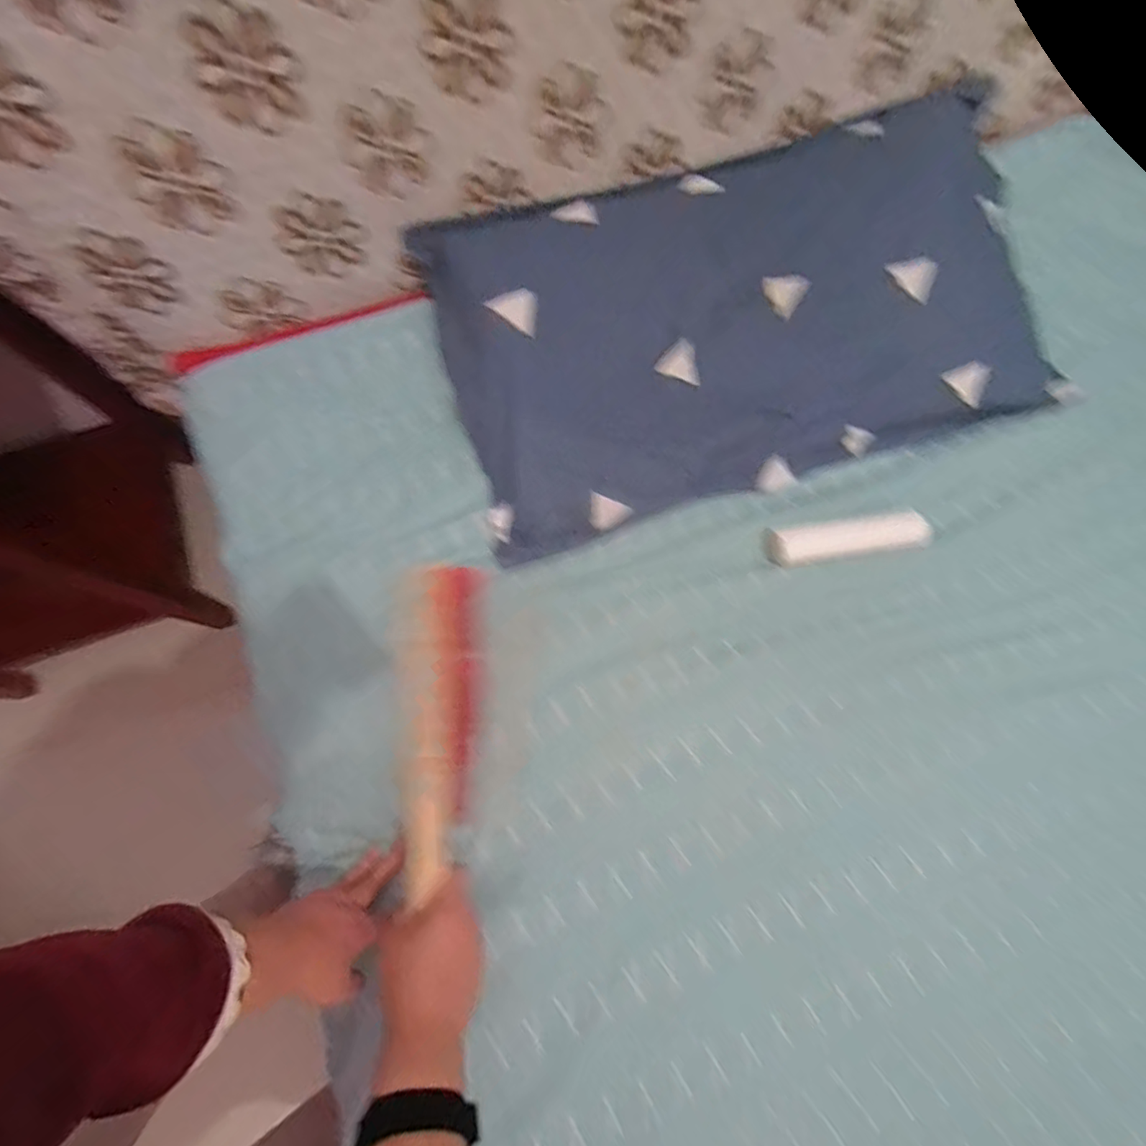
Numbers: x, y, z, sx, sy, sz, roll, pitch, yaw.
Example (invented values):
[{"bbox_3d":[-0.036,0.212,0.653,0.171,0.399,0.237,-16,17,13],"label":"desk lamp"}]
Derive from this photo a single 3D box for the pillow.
[{"bbox_3d":[0.213,-0.302,0.682,0.729,0.076,0.404,-17,91,-6],"label":"pillow"}]

